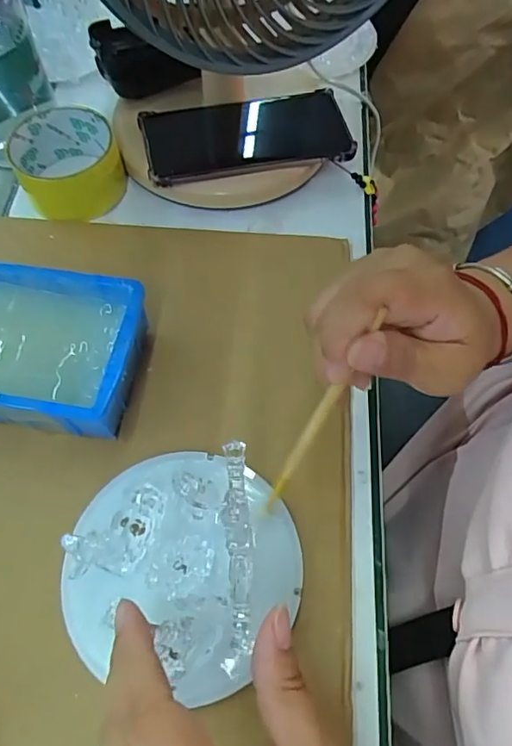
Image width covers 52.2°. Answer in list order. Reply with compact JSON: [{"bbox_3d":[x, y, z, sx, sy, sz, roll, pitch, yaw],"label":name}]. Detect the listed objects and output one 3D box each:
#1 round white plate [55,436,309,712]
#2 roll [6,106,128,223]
[{"bbox_3d":[-0.040,0.103,0.285,0.125,0.014,0.126,1,62,-2],"label":"round white plate"},{"bbox_3d":[-0.151,-0.168,0.422,0.080,0.044,0.086,0,62,0],"label":"roll"}]

